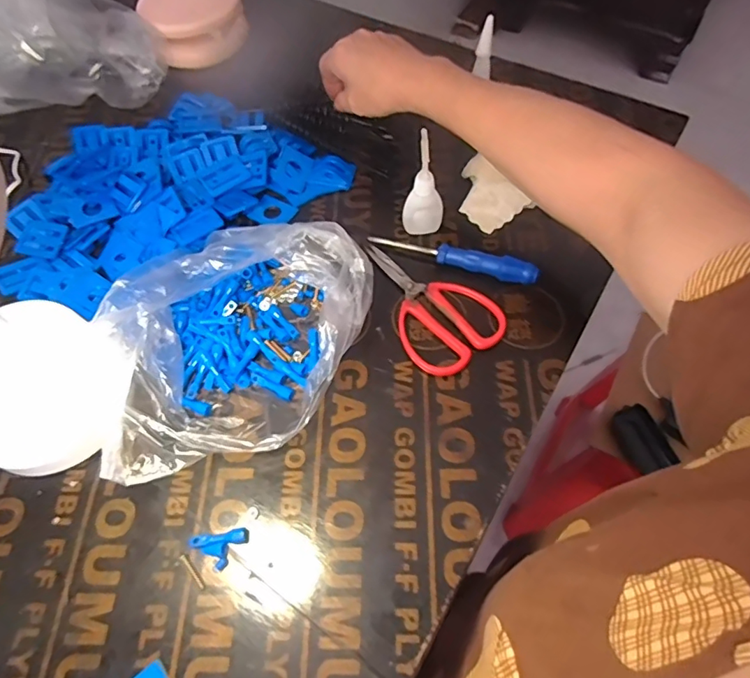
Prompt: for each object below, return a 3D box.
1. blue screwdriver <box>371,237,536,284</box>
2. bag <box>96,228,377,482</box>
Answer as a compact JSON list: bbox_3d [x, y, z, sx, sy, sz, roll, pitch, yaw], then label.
[{"bbox_3d":[0.068,-0.073,0.458,0.150,0.019,0.015,15,62,12],"label":"blue screwdriver"},{"bbox_3d":[-0.101,0.001,0.390,0.166,0.081,0.213,7,60,7],"label":"bag"}]

